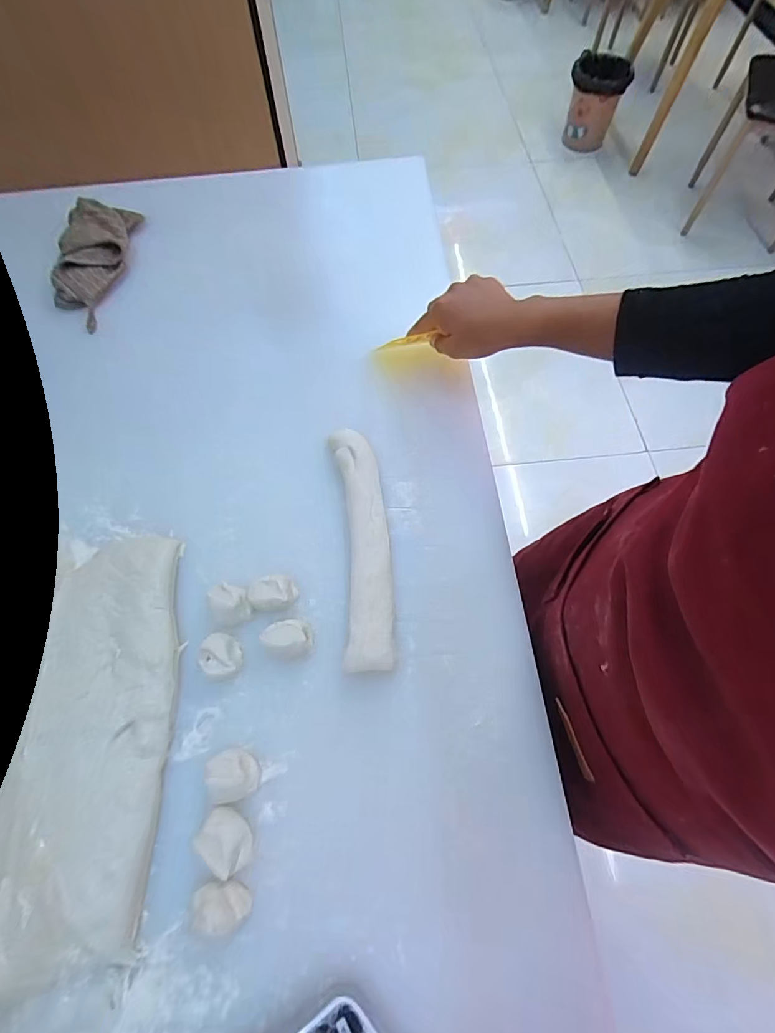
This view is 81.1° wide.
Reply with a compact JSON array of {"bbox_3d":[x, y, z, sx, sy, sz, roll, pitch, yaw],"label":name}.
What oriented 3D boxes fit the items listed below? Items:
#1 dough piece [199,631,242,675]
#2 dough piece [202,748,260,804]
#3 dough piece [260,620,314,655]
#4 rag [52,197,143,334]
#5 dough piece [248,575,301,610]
[{"bbox_3d":[-0.148,0.121,0.403,0.032,0.022,0.037,-4,65,-1],"label":"dough piece"},{"bbox_3d":[-0.125,0.209,0.366,0.038,0.023,0.037,-7,65,-3],"label":"dough piece"},{"bbox_3d":[-0.090,0.108,0.406,0.042,0.021,0.029,-7,65,-3],"label":"dough piece"},{"bbox_3d":[-0.411,-0.354,0.629,0.091,0.048,0.212,0,65,1],"label":"rag"},{"bbox_3d":[-0.108,0.069,0.423,0.044,0.021,0.030,-7,65,-2],"label":"dough piece"}]

